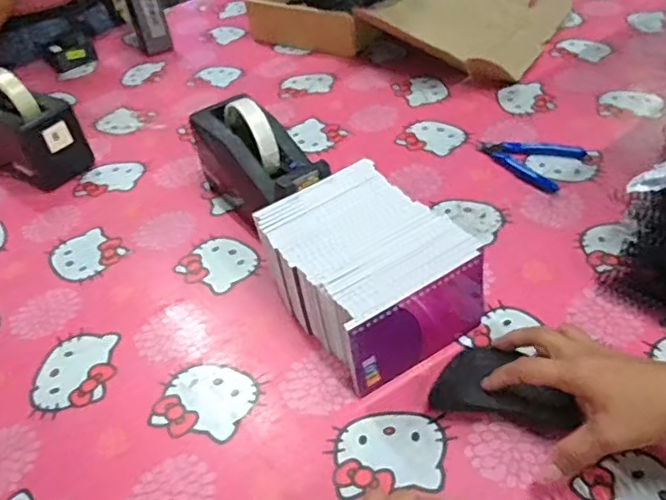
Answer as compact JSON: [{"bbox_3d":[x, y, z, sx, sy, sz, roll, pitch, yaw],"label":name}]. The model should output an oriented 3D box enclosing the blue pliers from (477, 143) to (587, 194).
[{"bbox_3d":[0.226,-0.109,0.703,0.108,0.012,0.087,24,51,30],"label":"blue pliers"}]

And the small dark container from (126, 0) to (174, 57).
[{"bbox_3d":[-0.319,-0.405,1.035,0.055,0.134,0.038,-20,44,-13],"label":"small dark container"}]

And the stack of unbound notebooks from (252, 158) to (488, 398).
[{"bbox_3d":[0.034,0.021,0.539,0.139,0.083,0.194,-28,46,-21],"label":"stack of unbound notebooks"}]

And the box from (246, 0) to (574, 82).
[{"bbox_3d":[0.125,-0.410,0.993,0.452,0.078,0.353,19,49,26],"label":"box"}]

